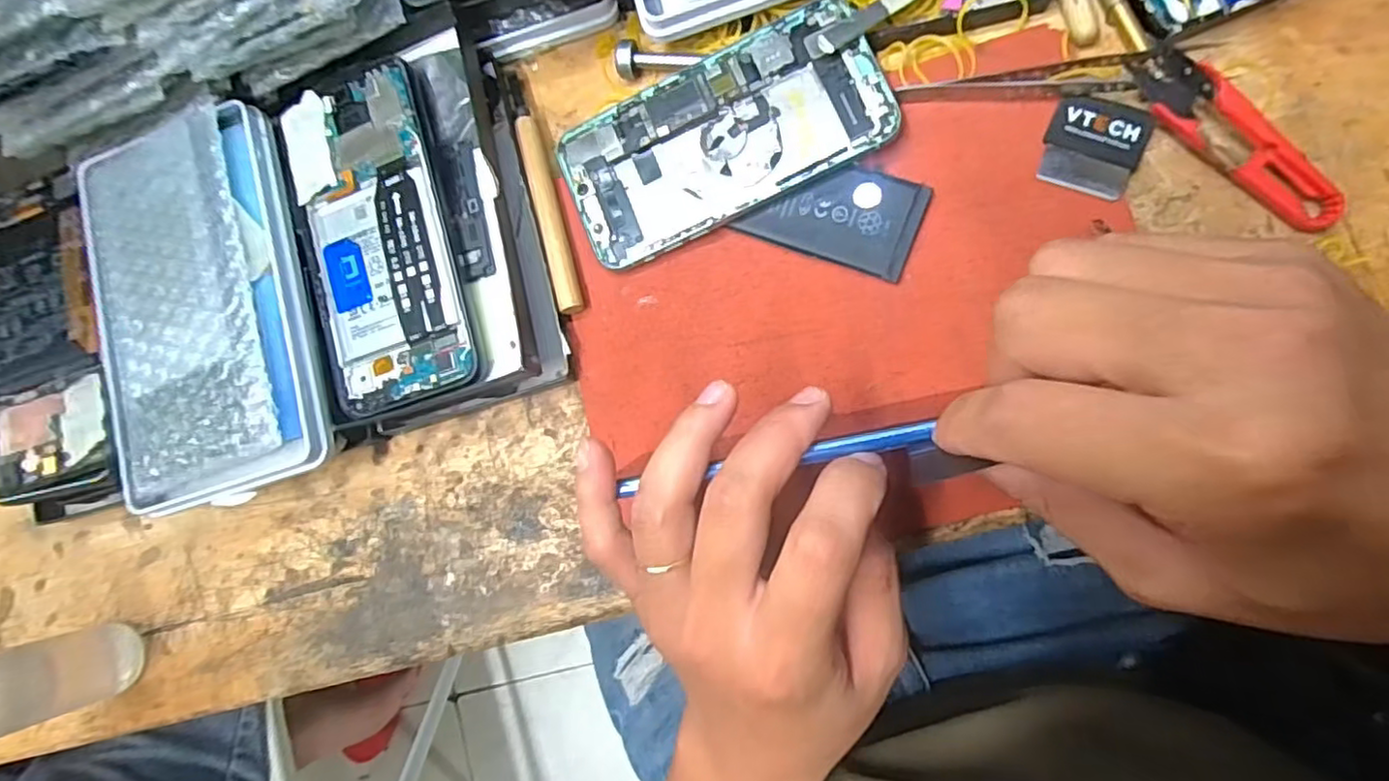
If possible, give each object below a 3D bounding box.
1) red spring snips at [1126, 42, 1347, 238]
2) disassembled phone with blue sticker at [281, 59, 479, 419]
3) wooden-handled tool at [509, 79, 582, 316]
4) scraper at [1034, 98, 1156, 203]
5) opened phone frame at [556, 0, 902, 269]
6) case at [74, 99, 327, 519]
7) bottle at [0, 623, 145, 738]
[{"bbox_3d":[0.223,-0.103,0.272,0.023,0.017,0.101,-44,83,4],"label":"red spring snips"},{"bbox_3d":[-0.147,-0.070,0.303,0.073,0.007,0.151,-15,86,11],"label":"disassembled phone with blue sticker"},{"bbox_3d":[-0.075,-0.098,0.316,0.010,0.007,0.126,-16,86,7],"label":"wooden-handled tool"},{"bbox_3d":[0.174,-0.106,0.283,0.040,0.004,0.042,17,90,8],"label":"scraper"},{"bbox_3d":[0.012,-0.117,0.303,0.147,0.010,0.075,-22,85,6],"label":"opened phone frame"},{"bbox_3d":[-0.232,-0.038,0.302,0.099,0.025,0.173,-16,86,7],"label":"case"},{"bbox_3d":[-0.308,0.136,0.293,0.037,0.109,0.037,-22,82,6],"label":"bottle"}]

